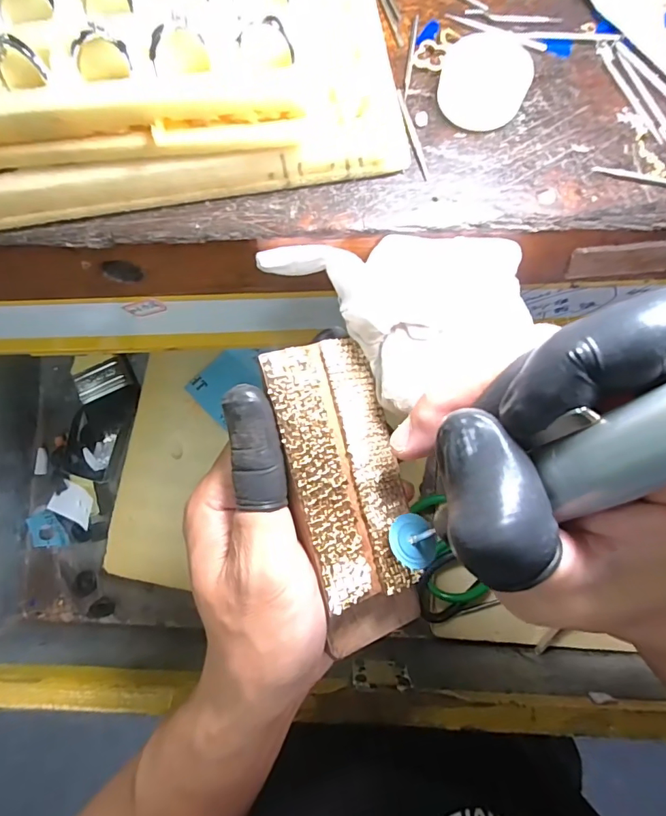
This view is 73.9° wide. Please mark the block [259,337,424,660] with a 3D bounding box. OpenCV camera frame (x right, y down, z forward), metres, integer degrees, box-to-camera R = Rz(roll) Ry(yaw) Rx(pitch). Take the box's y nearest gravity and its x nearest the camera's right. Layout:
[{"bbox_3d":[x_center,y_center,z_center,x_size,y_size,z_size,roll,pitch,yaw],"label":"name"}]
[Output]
[{"bbox_3d":[0.005,0.037,0.188,0.045,0.022,0.127,-17,92,-25],"label":"block"}]

